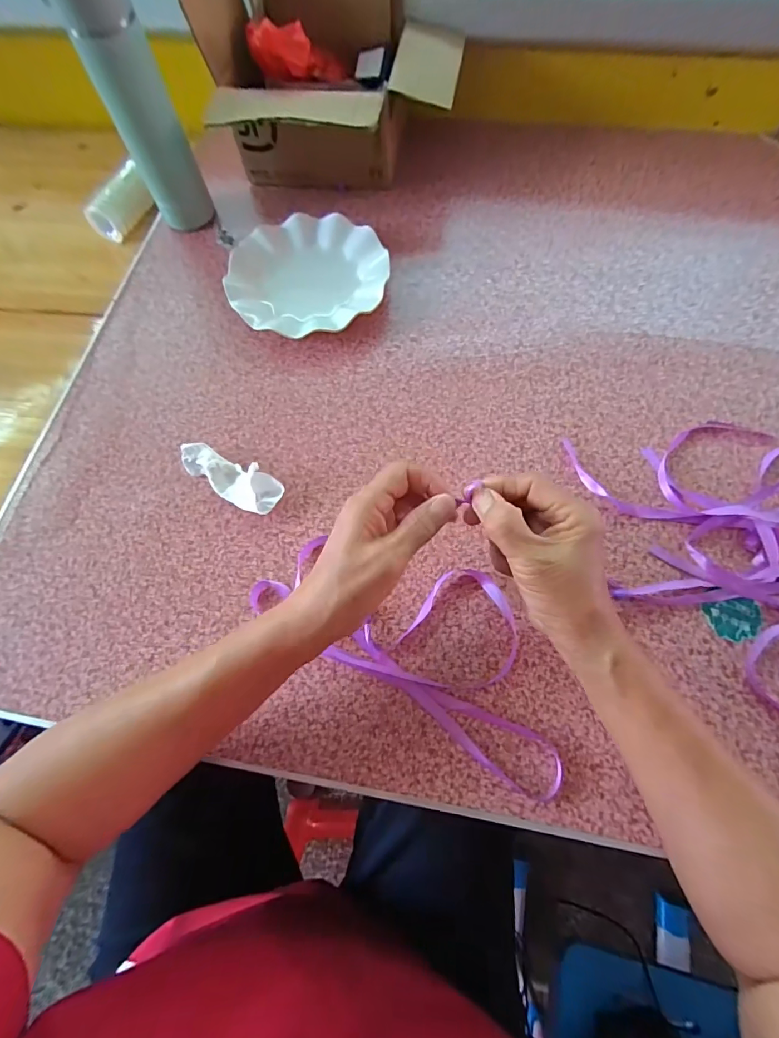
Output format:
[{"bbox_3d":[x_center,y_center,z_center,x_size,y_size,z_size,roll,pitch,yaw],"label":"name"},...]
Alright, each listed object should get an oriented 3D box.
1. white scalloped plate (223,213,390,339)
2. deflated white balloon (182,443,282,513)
[{"bbox_3d":[-0.093,-0.280,0.510,0.177,0.026,0.176,-1,68,2],"label":"white scalloped plate"},{"bbox_3d":[-0.152,-0.039,0.420,0.106,0.023,0.037,27,72,12],"label":"deflated white balloon"}]

